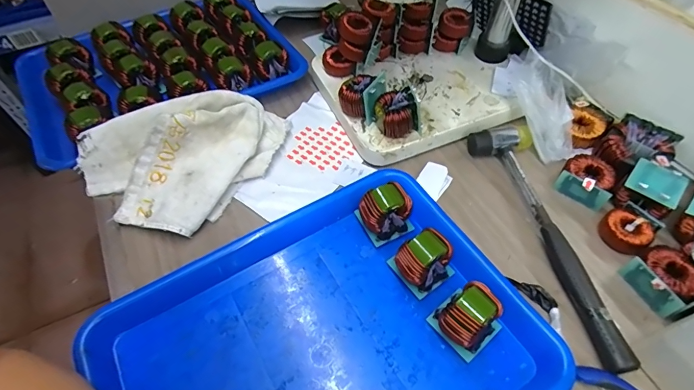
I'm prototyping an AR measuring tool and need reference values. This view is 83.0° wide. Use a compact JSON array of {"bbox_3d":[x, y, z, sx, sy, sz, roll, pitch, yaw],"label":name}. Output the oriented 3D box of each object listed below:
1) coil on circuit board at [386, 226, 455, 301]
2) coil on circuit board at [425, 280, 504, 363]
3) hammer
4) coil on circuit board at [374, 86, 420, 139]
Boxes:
[{"bbox_3d":[0.068,0.059,0.353,0.042,0.047,0.044,-32,60,-20],"label":"coil on circuit board"},{"bbox_3d":[0.098,0.101,0.320,0.046,0.047,0.046,-35,61,-22],"label":"coil on circuit board"},{"bbox_3d":[0.206,0.030,0.385,0.067,0.026,0.261,-13,55,-8],"label":"hammer"},{"bbox_3d":[0.054,-0.091,0.431,0.039,0.045,0.045,-25,58,-17],"label":"coil on circuit board"}]

